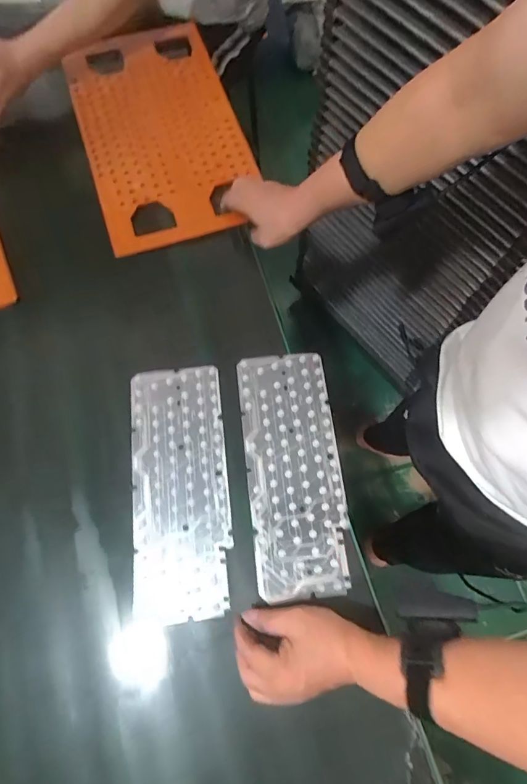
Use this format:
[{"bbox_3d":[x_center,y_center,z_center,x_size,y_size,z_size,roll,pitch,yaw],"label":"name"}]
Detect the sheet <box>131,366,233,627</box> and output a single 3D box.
[{"bbox_3d":[-0.098,0.109,0.517,0.109,0.008,0.286,-6,71,-1],"label":"sheet"}]

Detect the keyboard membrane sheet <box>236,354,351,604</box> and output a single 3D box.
[{"bbox_3d":[0.034,0.088,0.521,0.105,0.010,0.279,-4,70,-3],"label":"keyboard membrane sheet"}]

